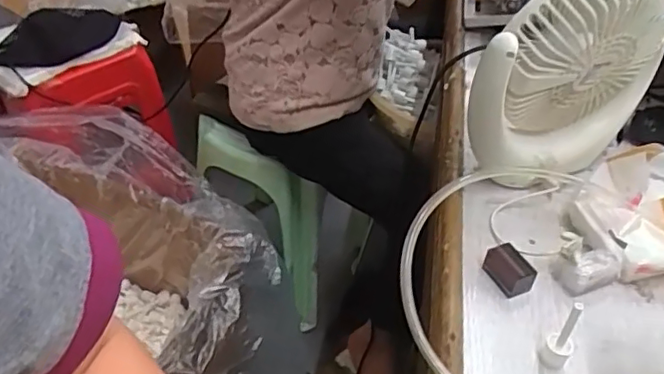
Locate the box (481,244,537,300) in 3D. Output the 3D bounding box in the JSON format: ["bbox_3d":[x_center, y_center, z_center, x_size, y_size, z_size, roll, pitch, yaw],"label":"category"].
[{"bbox_3d":[0.149,0.071,0.504,0.026,0.025,0.042,-15,44,-20],"label":"box"}]

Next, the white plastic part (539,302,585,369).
[{"bbox_3d":[0.165,0.107,0.427,0.020,0.064,0.018,25,45,23],"label":"white plastic part"}]

